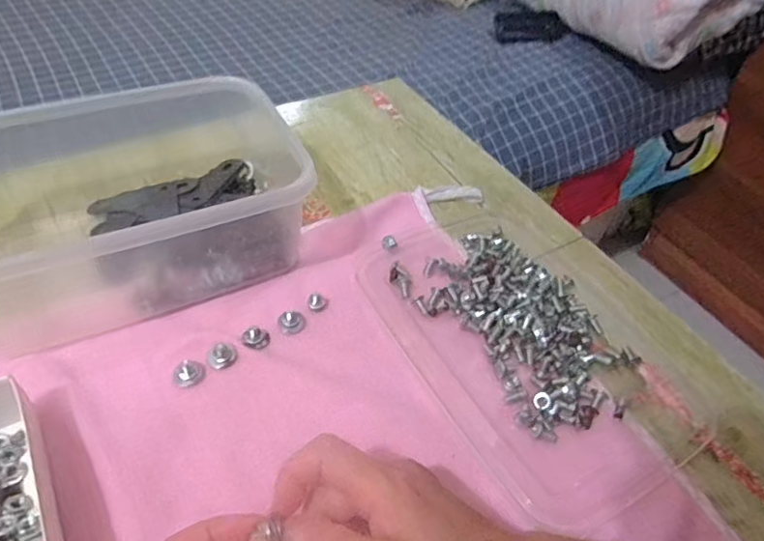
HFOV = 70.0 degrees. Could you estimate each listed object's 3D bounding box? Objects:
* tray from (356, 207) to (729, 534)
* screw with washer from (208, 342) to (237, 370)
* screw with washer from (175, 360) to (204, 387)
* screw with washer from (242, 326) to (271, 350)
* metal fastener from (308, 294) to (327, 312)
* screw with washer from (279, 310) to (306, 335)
[{"bbox_3d":[0.103,0.042,0.383,0.170,0.014,0.232,-22,54,-25],"label":"tray"},{"bbox_3d":[-0.102,0.055,0.349,0.017,0.010,0.013,-28,57,-29],"label":"screw with washer"},{"bbox_3d":[-0.121,0.064,0.342,0.017,0.007,0.014,-19,53,-24],"label":"screw with washer"},{"bbox_3d":[-0.083,0.045,0.362,0.017,0.007,0.016,4,48,-4],"label":"screw with washer"},{"bbox_3d":[-0.046,0.021,0.385,0.012,0.010,0.010,0,48,-8],"label":"metal fastener"},{"bbox_3d":[-0.061,0.035,0.373,0.017,0.008,0.015,-17,52,-22],"label":"screw with washer"}]

